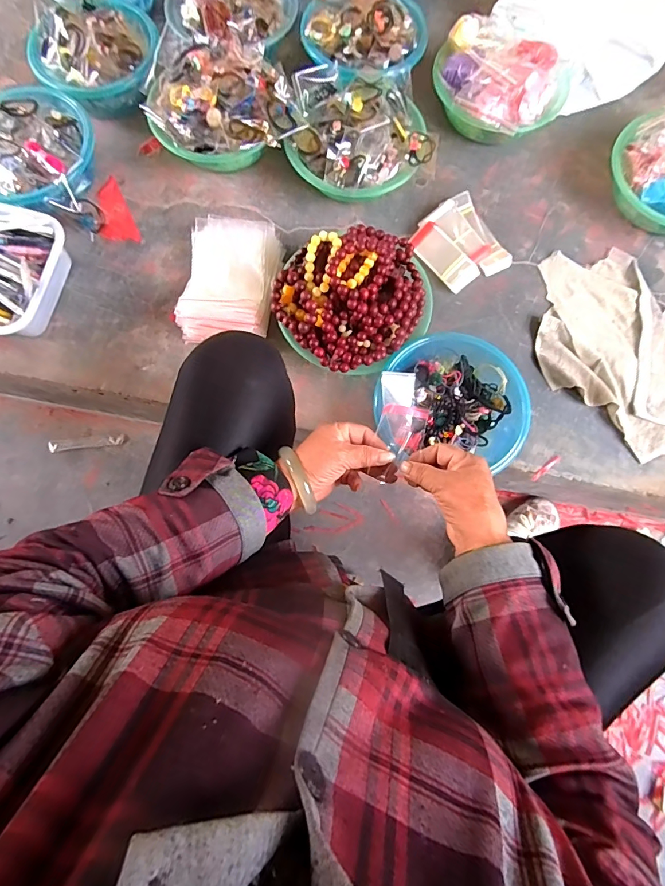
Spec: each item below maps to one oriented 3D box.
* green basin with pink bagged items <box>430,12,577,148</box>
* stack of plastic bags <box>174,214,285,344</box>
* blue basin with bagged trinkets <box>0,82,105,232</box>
[{"bbox_3d":[0.292,-0.635,0.762,0.232,0.105,0.195,31,79,6],"label":"green basin with pink bagged items"},{"bbox_3d":[-0.164,-0.272,0.694,0.145,0.074,0.239,6,79,0],"label":"stack of plastic bags"},{"bbox_3d":[-0.501,-0.501,0.724,0.209,0.099,0.216,0,79,-1],"label":"blue basin with bagged trinkets"}]

